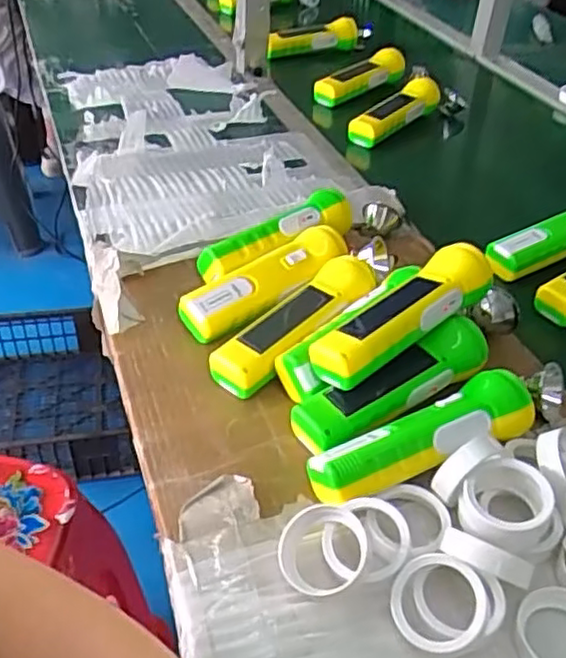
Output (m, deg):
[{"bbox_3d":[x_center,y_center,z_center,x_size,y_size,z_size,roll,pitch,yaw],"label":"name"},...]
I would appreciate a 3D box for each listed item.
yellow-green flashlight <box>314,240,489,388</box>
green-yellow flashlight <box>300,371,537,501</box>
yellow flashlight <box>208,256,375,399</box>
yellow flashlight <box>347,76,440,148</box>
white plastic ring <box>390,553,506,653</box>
[{"bbox_3d":[0.089,-0.013,0.500,0.157,0.037,0.045,-34,51,-16],"label":"yellow-green flashlight"},{"bbox_3d":[0.094,0.073,0.453,0.157,0.050,0.050,-14,43,-20],"label":"green-yellow flashlight"},{"bbox_3d":[0.011,-0.004,0.546,0.150,0.032,0.044,-40,55,-23],"label":"yellow flashlight"},{"bbox_3d":[0.134,-0.261,0.824,0.133,0.036,0.034,-35,52,-19],"label":"yellow flashlight"},{"bbox_3d":[0.090,0.152,0.378,0.058,0.018,0.049,20,72,19],"label":"white plastic ring"}]

